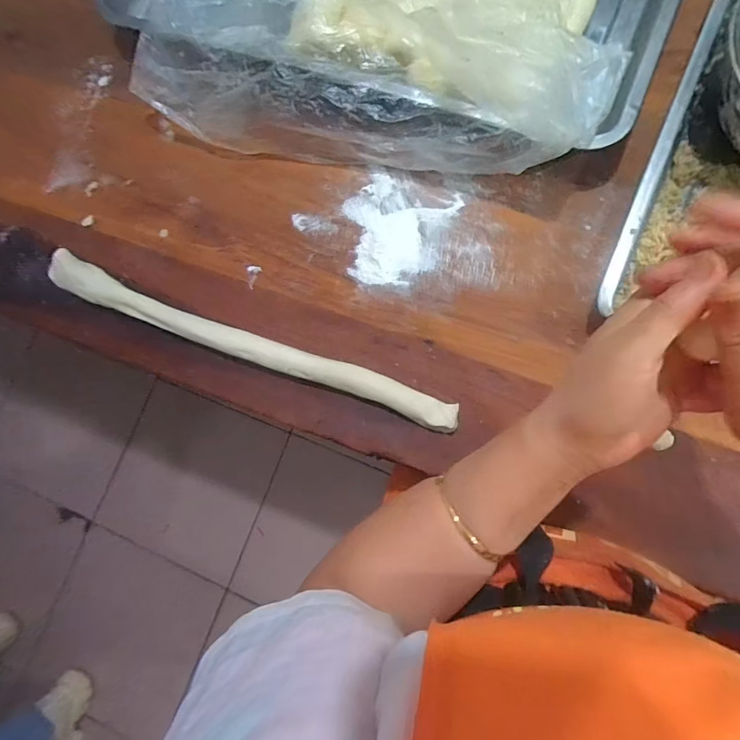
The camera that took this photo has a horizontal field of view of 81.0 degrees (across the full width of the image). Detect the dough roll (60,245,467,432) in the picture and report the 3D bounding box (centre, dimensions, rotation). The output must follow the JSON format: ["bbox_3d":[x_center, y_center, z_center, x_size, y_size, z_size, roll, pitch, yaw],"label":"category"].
[{"bbox_3d":[-0.127,-0.029,0.435,0.442,0.029,0.033,21,86,9],"label":"dough roll"}]

